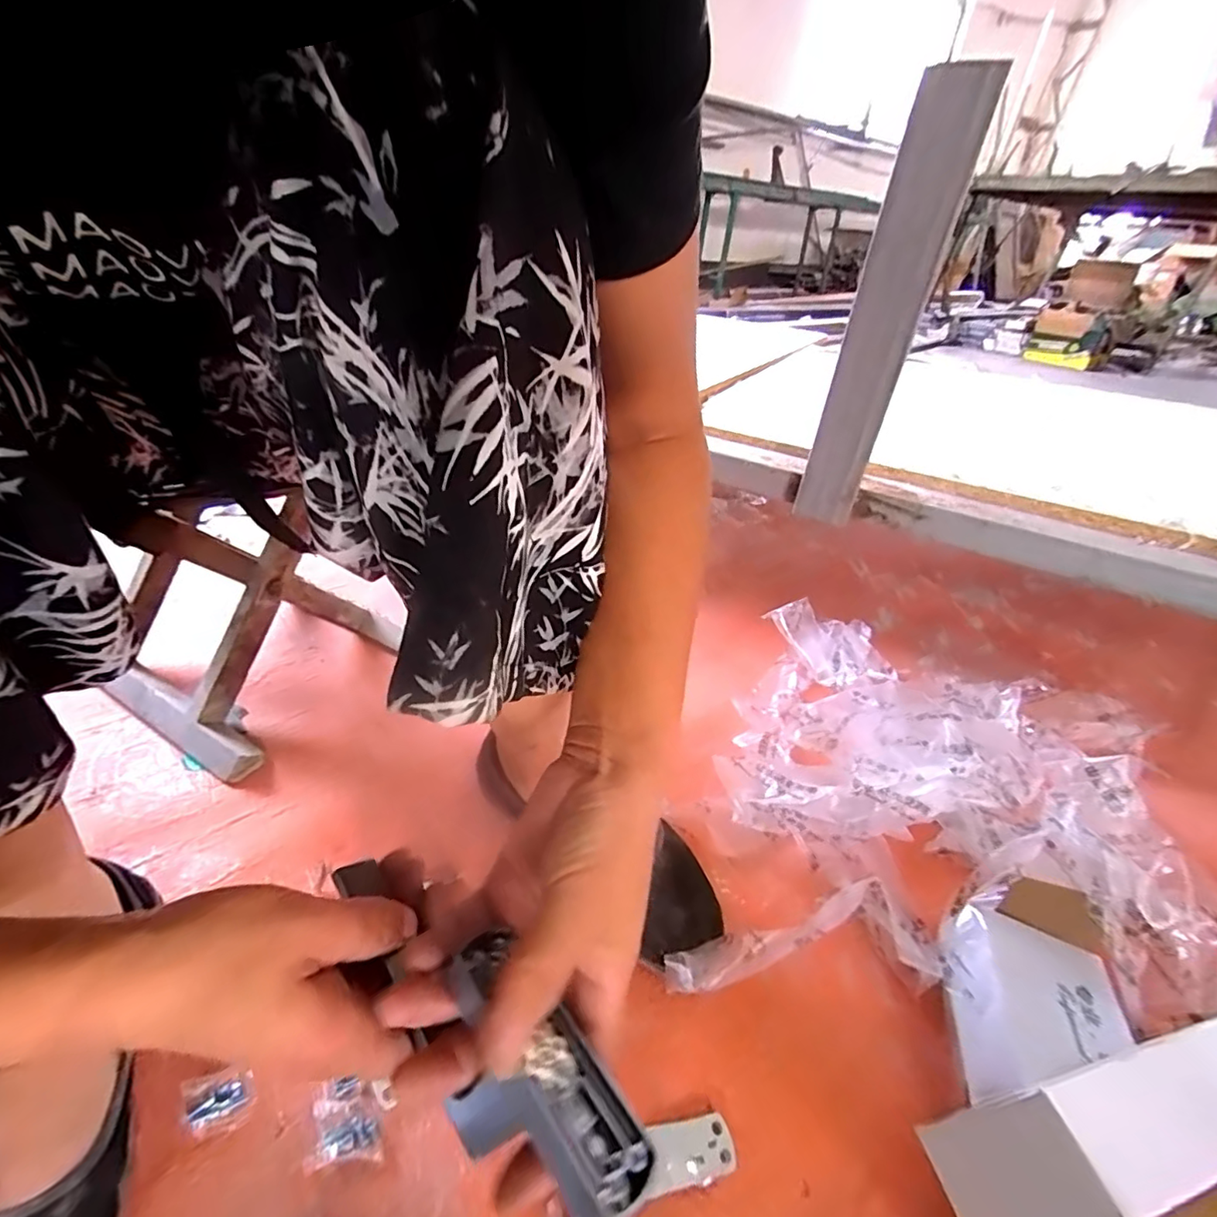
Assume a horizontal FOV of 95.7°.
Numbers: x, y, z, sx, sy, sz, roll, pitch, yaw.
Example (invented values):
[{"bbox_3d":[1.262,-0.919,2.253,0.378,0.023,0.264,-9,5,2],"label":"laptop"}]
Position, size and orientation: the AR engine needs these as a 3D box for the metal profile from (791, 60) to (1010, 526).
[{"bbox_3d":[0.250,-0.248,0.514,0.059,0.352,0.034,14,37,12],"label":"metal profile"}]

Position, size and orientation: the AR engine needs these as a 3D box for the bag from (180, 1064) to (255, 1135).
[{"bbox_3d":[-0.231,0.289,0.326,0.037,0.008,0.027,-11,39,-22],"label":"bag"}]

